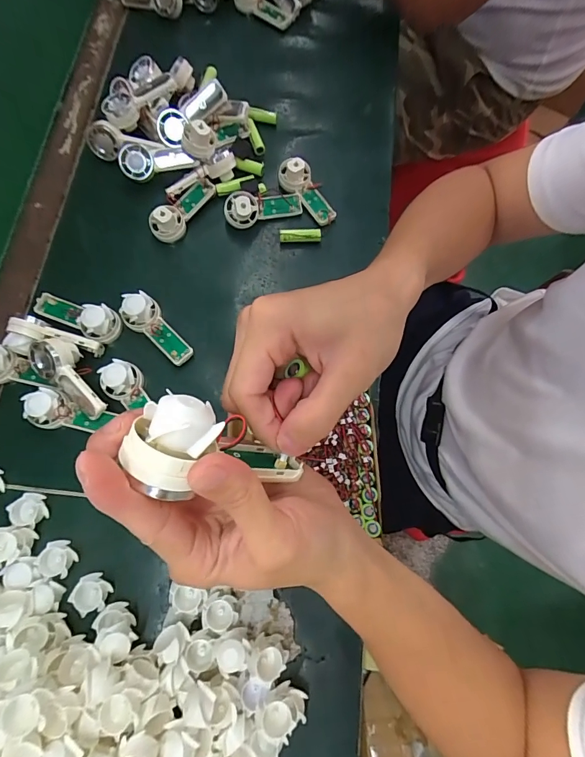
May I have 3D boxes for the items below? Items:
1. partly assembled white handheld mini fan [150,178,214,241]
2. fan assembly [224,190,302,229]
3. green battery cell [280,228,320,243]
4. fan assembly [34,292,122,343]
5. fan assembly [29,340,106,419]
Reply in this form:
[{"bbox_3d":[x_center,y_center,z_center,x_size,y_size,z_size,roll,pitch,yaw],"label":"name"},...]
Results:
[{"bbox_3d":[-0.133,-0.207,0.472,0.034,0.034,0.091,32,75,7],"label":"partly assembled white handheld mini fan"},{"bbox_3d":[-0.035,-0.208,0.471,0.091,0.036,0.028,-15,72,-8],"label":"fan assembly"},{"bbox_3d":[0.010,-0.173,0.474,0.049,0.017,0.011,-6,74,-4],"label":"green battery cell"},{"bbox_3d":[-0.232,-0.072,0.423,0.091,0.028,0.038,27,75,6],"label":"fan assembly"},{"bbox_3d":[-0.224,0.001,0.397,0.036,0.026,0.091,-37,95,17],"label":"fan assembly"}]

